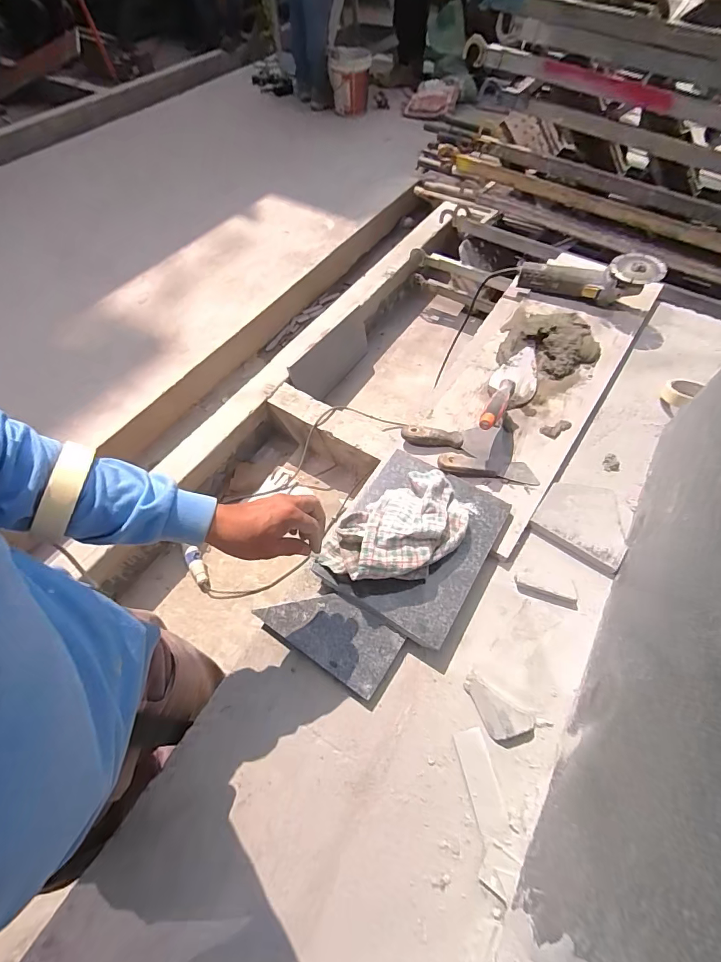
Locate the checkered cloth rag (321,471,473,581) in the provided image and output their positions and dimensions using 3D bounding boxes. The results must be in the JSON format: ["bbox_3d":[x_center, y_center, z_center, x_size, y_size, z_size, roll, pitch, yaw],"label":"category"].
[{"bbox_3d":[0.061,0.072,0.602,0.242,0.065,0.134,-32,63,-17],"label":"checkered cloth rag"}]

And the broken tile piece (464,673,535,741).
[{"bbox_3d":[0.178,0.304,0.531,0.094,0.026,0.049,31,65,18],"label":"broken tile piece"}]

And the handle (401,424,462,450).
[{"bbox_3d":[0.131,-0.080,0.736,0.109,0.028,0.027,3,60,3],"label":"handle"}]

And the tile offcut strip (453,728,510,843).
[{"bbox_3d":[0.150,0.374,0.501,0.036,0.005,0.110,-11,61,-5],"label":"tile offcut strip"}]

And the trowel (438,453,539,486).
[{"bbox_3d":[0.222,-0.024,0.706,0.172,0.030,0.043,5,60,5],"label":"trowel"}]

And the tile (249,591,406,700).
[{"bbox_3d":[-0.044,0.217,0.591,0.195,0.020,0.090,29,65,17],"label":"tile"}]

